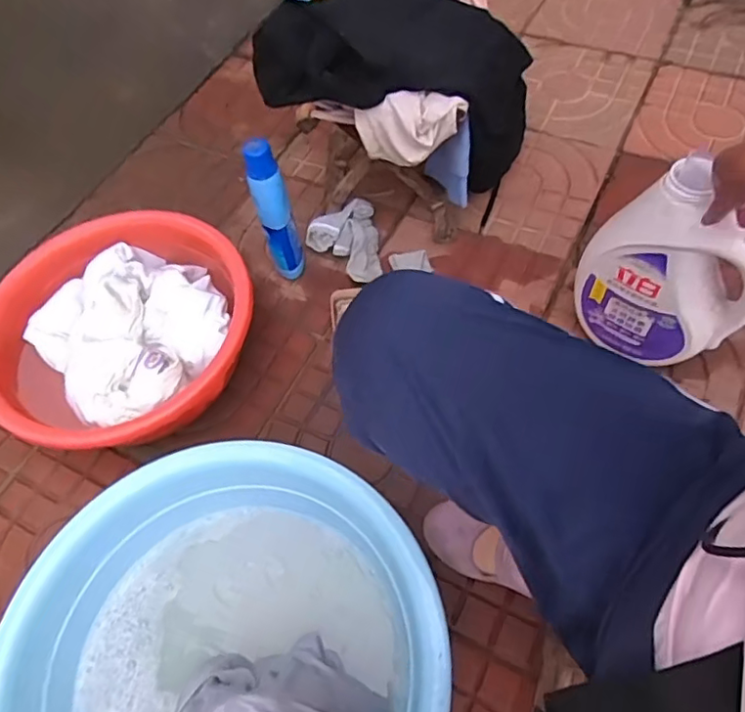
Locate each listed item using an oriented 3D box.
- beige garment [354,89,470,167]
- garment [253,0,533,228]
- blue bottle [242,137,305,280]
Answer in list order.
[{"bbox_3d":[0.053,-0.316,0.838,0.146,0.097,0.042,-4,59,3],"label":"beige garment"},{"bbox_3d":[0.058,-0.406,0.873,0.439,0.215,0.146,8,56,-25],"label":"garment"},{"bbox_3d":[-0.147,-0.212,0.915,0.055,0.250,0.056,-14,59,-3],"label":"blue bottle"}]

